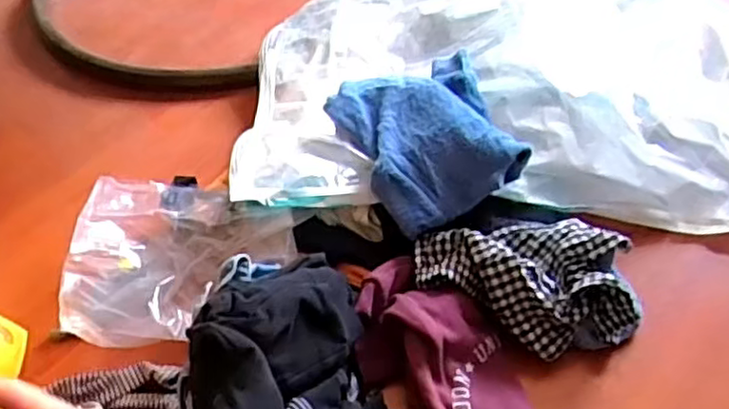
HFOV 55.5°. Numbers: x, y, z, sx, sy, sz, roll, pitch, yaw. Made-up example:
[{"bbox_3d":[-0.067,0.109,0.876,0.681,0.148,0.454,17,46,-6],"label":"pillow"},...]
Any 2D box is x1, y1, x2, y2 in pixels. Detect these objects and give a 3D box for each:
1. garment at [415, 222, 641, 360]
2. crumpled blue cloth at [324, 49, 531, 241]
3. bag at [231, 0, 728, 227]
[{"bbox_3d":[0.226,0.089,0.948,0.295,0.090,0.184,20,52,23],"label":"garment"},{"bbox_3d":[0.090,-0.101,1.066,0.220,0.112,0.304,-16,47,-9],"label":"crumpled blue cloth"},{"bbox_3d":[0.256,-0.249,1.259,0.920,0.160,0.713,-1,46,5],"label":"bag"}]

